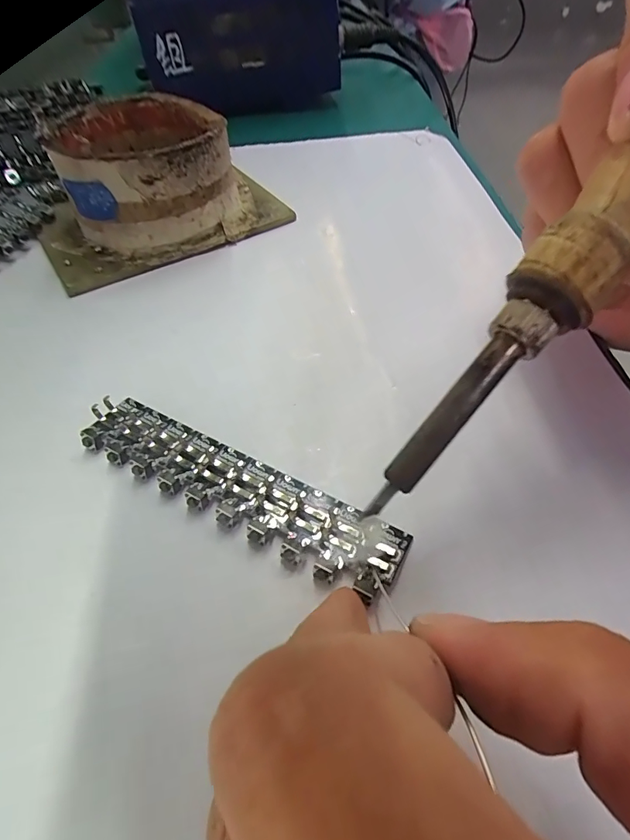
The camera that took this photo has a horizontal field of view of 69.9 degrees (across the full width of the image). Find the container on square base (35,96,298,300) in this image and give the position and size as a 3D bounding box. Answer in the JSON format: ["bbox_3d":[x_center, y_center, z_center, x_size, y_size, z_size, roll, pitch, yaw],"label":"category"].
[{"bbox_3d":[-0.082,-0.126,0.227,0.121,0.042,0.090,-22,54,-18],"label":"container on square base"}]

